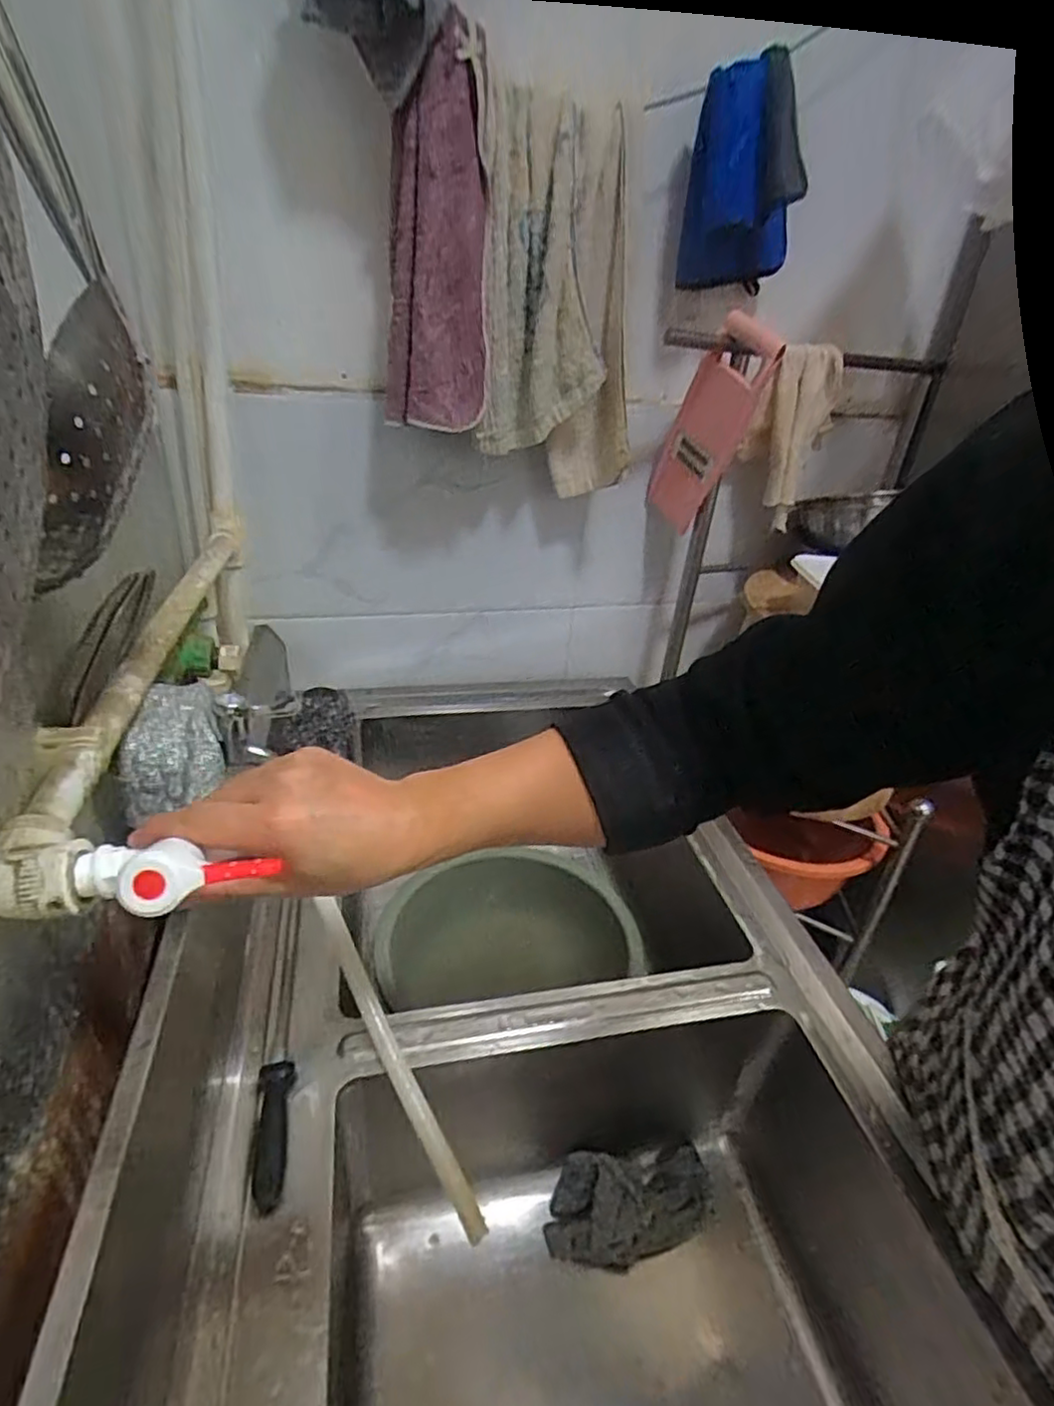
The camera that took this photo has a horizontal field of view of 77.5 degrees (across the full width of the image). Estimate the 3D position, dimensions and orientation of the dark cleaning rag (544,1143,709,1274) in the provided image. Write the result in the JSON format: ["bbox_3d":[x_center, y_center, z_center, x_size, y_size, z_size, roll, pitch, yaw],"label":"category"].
[{"bbox_3d":[0.106,0.510,0.670,0.175,0.050,0.086,-1,30,-11],"label":"dark cleaning rag"}]

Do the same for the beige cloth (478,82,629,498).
[{"bbox_3d":[0.045,-0.448,0.788,0.221,0.410,0.061,-16,43,-28],"label":"beige cloth"}]

